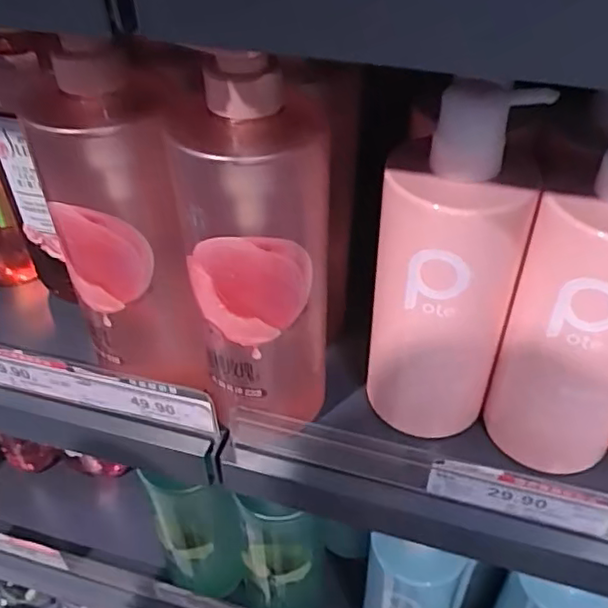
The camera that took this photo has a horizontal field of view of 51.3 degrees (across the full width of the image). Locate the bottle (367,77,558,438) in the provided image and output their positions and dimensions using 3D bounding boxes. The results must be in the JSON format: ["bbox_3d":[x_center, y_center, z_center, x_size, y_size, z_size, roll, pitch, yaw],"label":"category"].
[{"bbox_3d":[0.080,-0.014,0.359,0.075,0.209,0.062,11,45,14],"label":"bottle"}]

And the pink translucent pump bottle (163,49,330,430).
[{"bbox_3d":[-0.024,-0.017,0.361,0.075,0.246,0.071,-1,43,2],"label":"pink translucent pump bottle"}]

